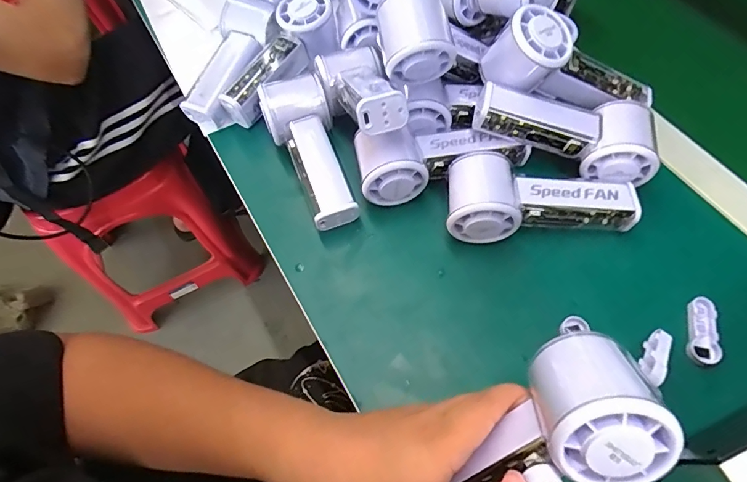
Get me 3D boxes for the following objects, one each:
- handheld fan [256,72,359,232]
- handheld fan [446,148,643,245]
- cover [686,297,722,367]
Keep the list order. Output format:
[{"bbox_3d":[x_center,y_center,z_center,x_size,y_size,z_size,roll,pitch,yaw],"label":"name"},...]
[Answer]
[{"bbox_3d":[-0.061,-0.079,0.400,0.062,0.062,0.141,-15,63,-5],"label":"handheld fan"},{"bbox_3d":[0.138,-0.032,0.358,0.153,0.062,0.059,4,63,5],"label":"handheld fan"},{"bbox_3d":[0.250,0.067,0.328,0.021,0.006,0.050,14,64,9],"label":"cover"}]

